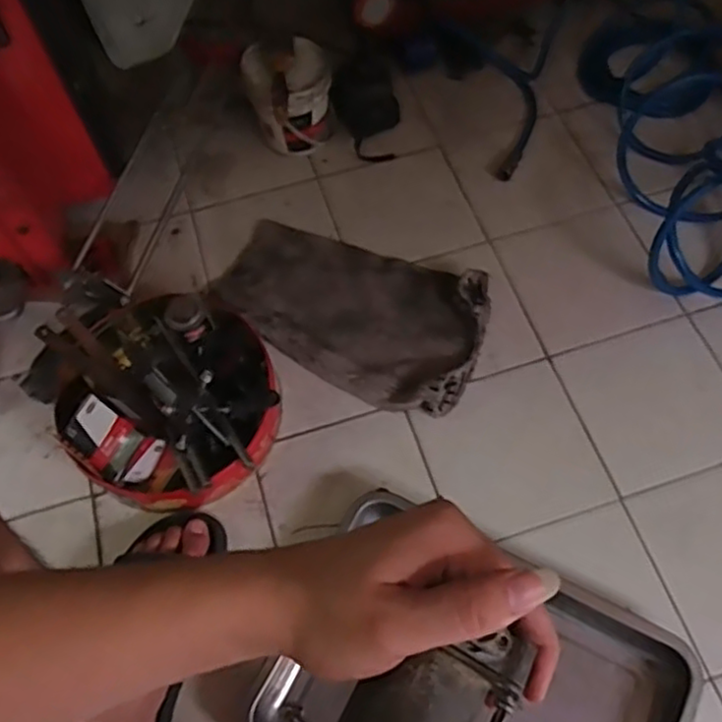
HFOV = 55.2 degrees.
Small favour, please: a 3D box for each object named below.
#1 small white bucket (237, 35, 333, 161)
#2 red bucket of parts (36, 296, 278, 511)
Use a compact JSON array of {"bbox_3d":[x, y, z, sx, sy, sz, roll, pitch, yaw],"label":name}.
[{"bbox_3d":[-0.100,-0.376,1.019,0.125,0.127,0.146,-14,62,-4],"label":"small white bucket"},{"bbox_3d":[-0.252,0.019,0.842,0.264,0.105,0.324,-24,64,-10],"label":"red bucket of parts"}]

